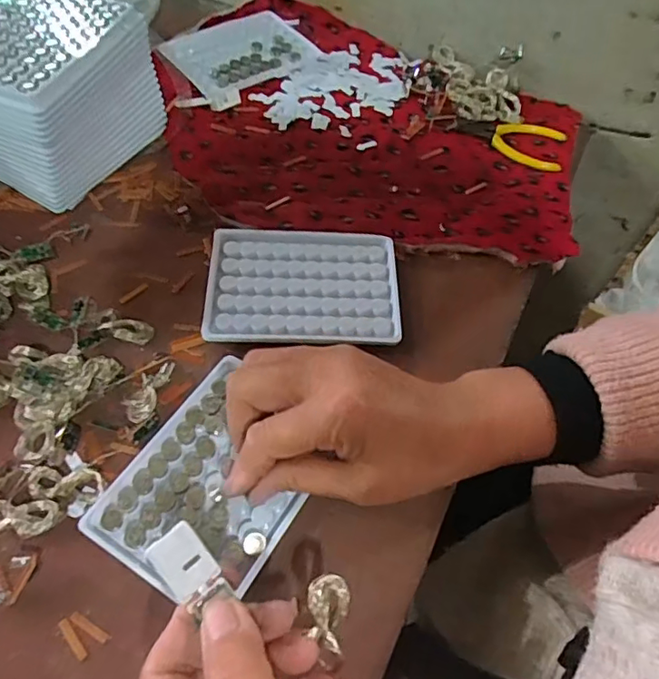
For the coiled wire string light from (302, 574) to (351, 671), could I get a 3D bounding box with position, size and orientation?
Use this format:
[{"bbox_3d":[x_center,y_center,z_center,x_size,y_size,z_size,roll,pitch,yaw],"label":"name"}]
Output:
[{"bbox_3d":[-0.001,0.127,0.252,0.019,0.007,0.039,1,82,-3],"label":"coiled wire string light"}]

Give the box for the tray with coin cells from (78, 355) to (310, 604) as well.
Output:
[{"bbox_3d":[-0.064,0.077,0.314,0.100,0.014,0.123,28,60,14],"label":"tray with coin cells"}]

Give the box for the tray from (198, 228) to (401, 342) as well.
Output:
[{"bbox_3d":[-0.018,-0.038,0.392,0.132,0.008,0.094,1,57,-3],"label":"tray"}]

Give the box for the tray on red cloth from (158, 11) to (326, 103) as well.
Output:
[{"bbox_3d":[-0.087,-0.277,0.535,0.129,0.009,0.107,-34,66,-23],"label":"tray on red cloth"}]

